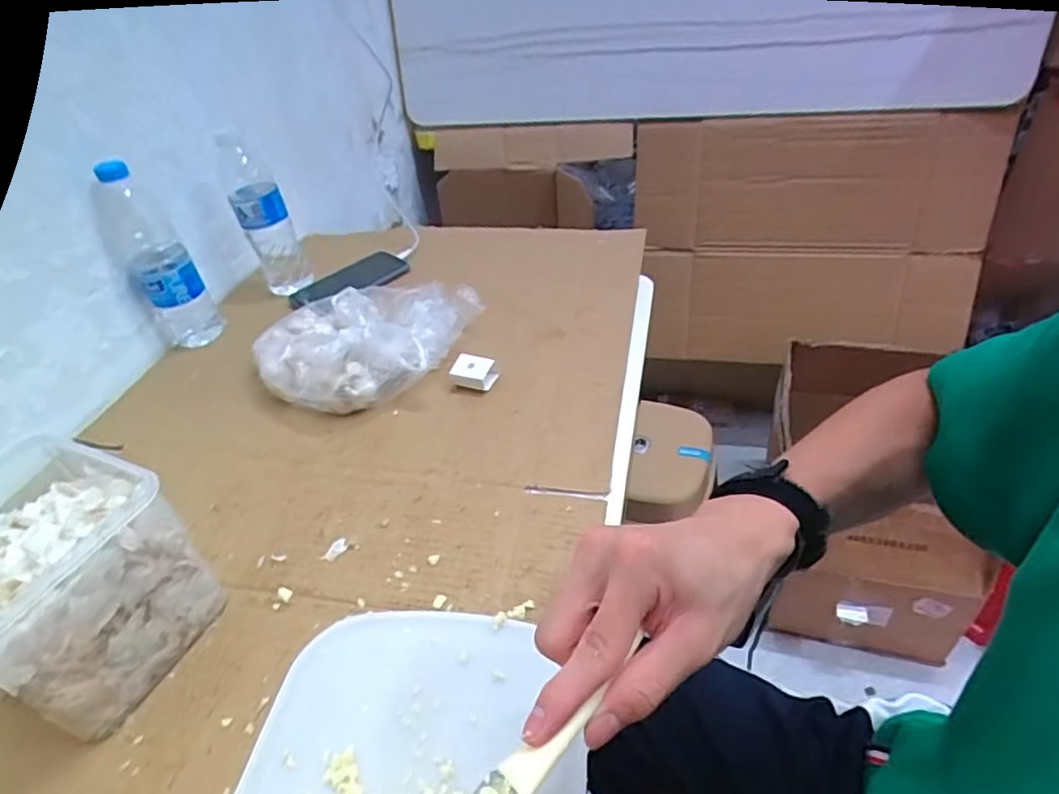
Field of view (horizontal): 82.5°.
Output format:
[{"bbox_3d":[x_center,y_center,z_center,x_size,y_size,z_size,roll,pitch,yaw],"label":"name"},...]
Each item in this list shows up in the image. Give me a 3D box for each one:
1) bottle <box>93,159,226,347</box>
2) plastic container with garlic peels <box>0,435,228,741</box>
[{"bbox_3d":[-0.432,-0.156,0.701,0.068,0.219,0.056,-27,45,-22],"label":"bottle"},{"bbox_3d":[-0.321,0.127,0.415,0.126,0.146,0.135,13,45,21],"label":"plastic container with garlic peels"}]

